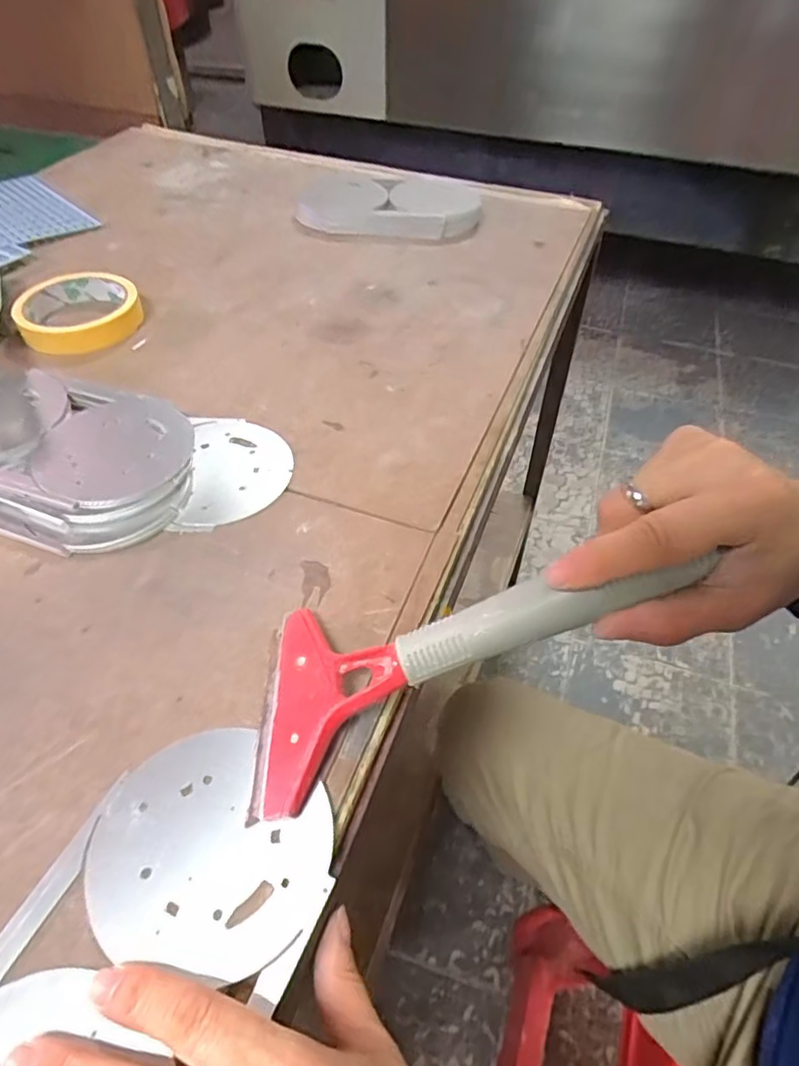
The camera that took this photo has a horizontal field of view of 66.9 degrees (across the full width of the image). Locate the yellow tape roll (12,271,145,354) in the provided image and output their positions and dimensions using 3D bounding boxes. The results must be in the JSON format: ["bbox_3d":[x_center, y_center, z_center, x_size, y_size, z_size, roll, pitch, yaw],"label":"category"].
[{"bbox_3d":[-0.268,-0.188,0.507,0.095,0.023,0.095,1,48,-1],"label":"yellow tape roll"}]

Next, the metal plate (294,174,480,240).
[{"bbox_3d":[-0.015,-0.350,0.645,0.196,0.022,0.127,12,49,9],"label":"metal plate"}]

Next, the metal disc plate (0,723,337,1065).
[{"bbox_3d":[-0.098,0.161,0.214,0.101,0.004,0.184,20,51,15],"label":"metal disc plate"}]

